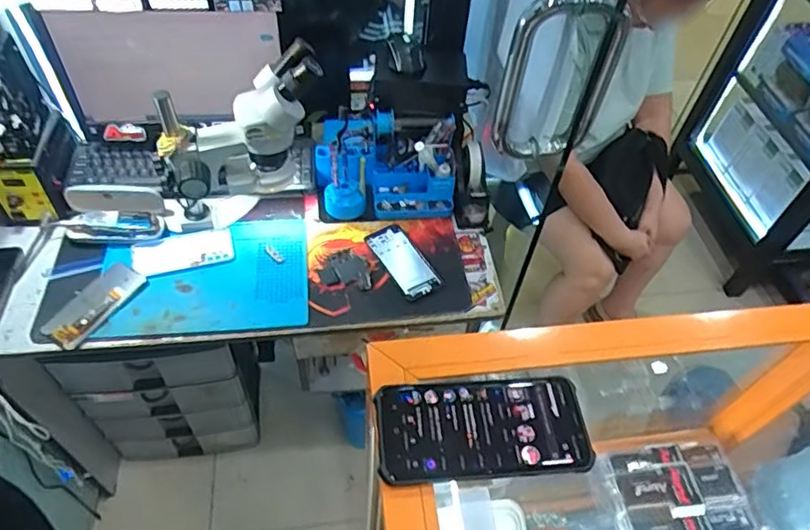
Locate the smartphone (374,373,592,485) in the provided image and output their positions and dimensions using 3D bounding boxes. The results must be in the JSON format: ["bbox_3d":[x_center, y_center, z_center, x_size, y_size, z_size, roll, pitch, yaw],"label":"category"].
[{"bbox_3d":[0.056,0.116,0.412,0.150,0.010,0.071,-2,52,-6],"label":"smartphone"}]

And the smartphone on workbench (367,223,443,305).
[{"bbox_3d":[0.000,-0.008,1.015,0.082,0.011,0.159,-24,57,-21],"label":"smartphone on workbench"}]

